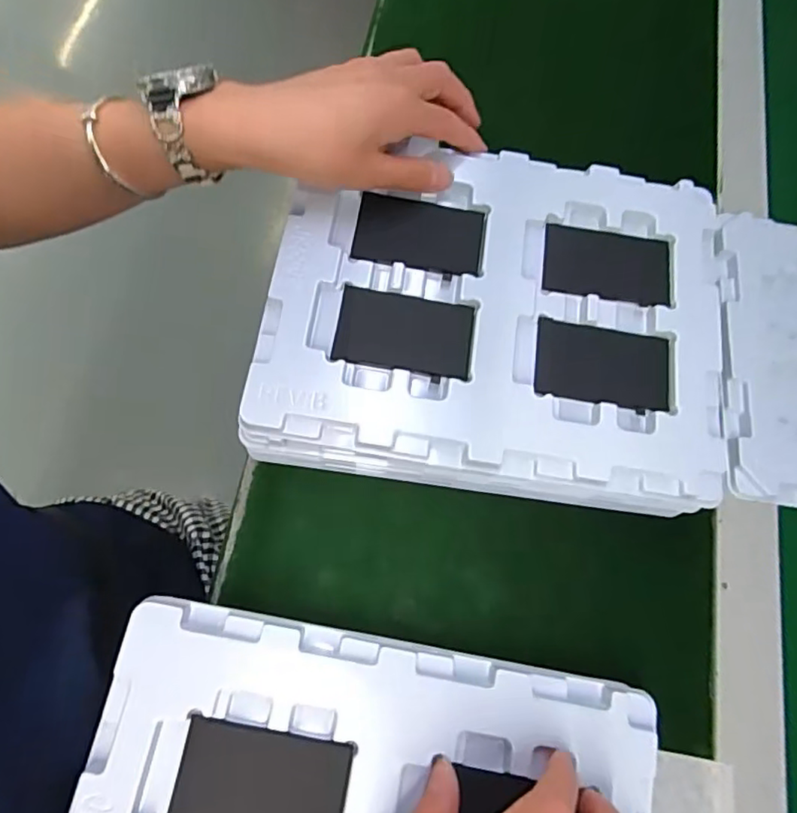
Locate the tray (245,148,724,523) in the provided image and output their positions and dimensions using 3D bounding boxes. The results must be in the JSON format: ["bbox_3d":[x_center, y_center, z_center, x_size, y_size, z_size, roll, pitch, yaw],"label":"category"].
[{"bbox_3d":[0.062,-0.060,0.374,0.273,0.045,0.214,7,70,1],"label":"tray"}]

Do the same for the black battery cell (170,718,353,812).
[{"bbox_3d":[-0.067,0.186,0.285,0.079,0.005,0.050,10,70,0],"label":"black battery cell"}]

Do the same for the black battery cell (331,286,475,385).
[{"bbox_3d":[0.004,-0.045,0.353,0.079,0.008,0.052,9,70,0],"label":"black battery cell"}]

